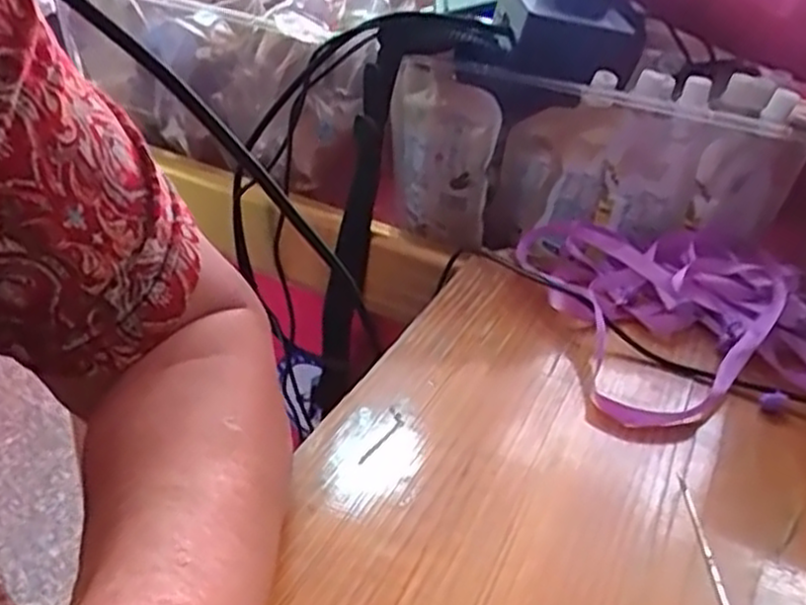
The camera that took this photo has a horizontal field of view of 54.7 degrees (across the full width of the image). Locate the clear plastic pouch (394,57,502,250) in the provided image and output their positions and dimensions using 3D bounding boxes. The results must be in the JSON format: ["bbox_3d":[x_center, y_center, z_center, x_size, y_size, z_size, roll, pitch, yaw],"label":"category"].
[{"bbox_3d":[0.027,-0.104,0.559,0.078,0.125,0.012,19,32,18],"label":"clear plastic pouch"}]

